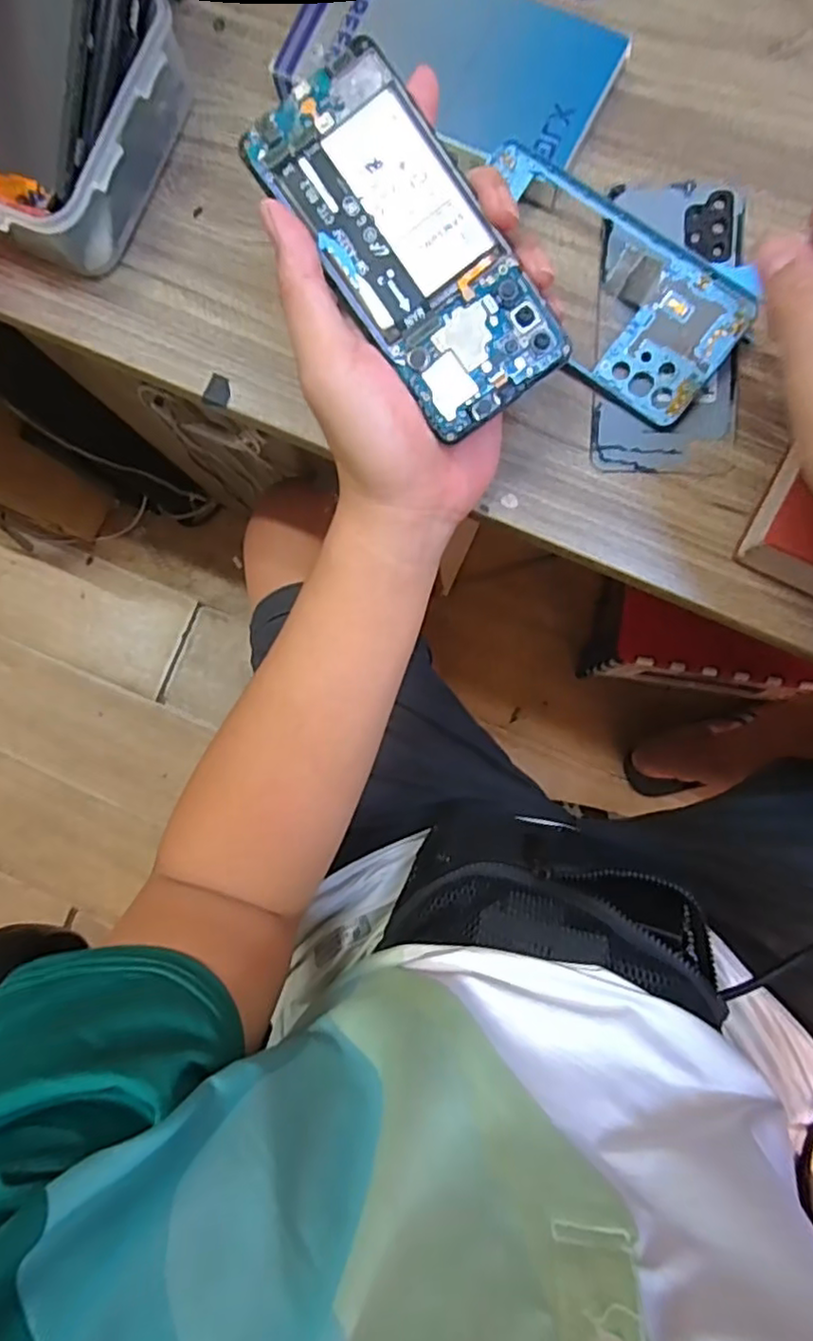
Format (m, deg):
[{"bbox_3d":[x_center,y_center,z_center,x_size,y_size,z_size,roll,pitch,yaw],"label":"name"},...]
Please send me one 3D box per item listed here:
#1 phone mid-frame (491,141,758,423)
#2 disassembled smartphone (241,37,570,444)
[{"bbox_3d":[0.099,-0.201,0.335,0.153,0.011,0.083,40,102,6],"label":"phone mid-frame"},{"bbox_3d":[0.001,-0.180,0.276,0.066,0.007,0.152,-36,96,3],"label":"disassembled smartphone"}]

